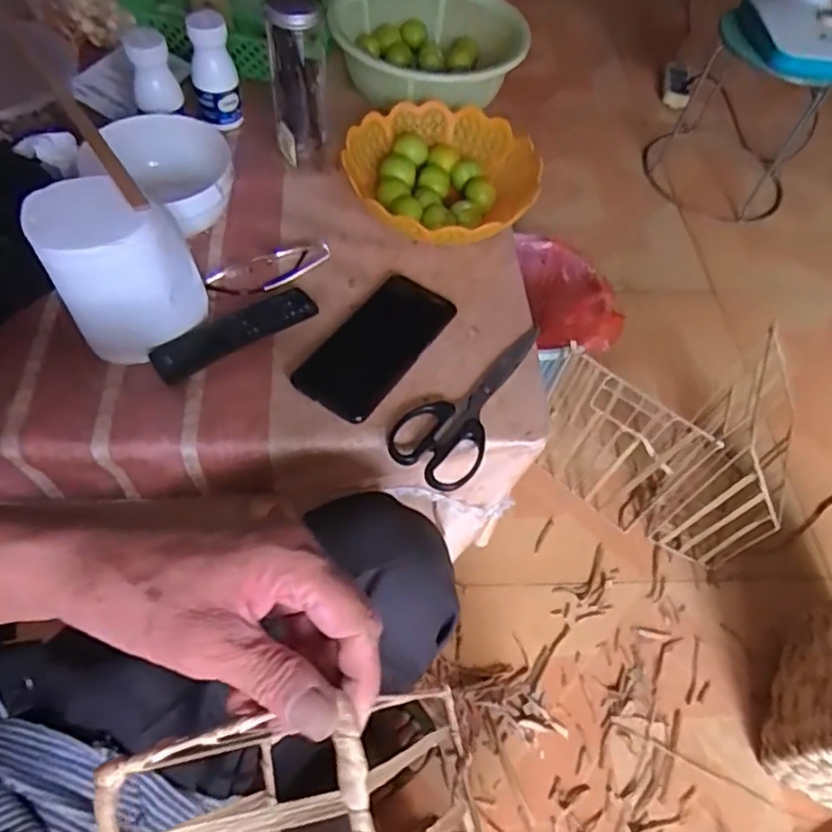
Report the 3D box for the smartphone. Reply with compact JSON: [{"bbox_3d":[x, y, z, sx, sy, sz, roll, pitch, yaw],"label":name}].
[{"bbox_3d":[-0.035,-0.067,0.559,0.078,0.011,0.162,32,60,13],"label":"smartphone"}]

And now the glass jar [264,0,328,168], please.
[{"bbox_3d":[-0.120,-0.335,0.633,0.053,0.163,0.054,1,59,-3],"label":"glass jar"}]

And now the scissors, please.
[{"bbox_3d":[0.051,-0.019,0.540,0.074,0.015,0.187,31,60,13],"label":"scissors"}]

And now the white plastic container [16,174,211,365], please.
[{"bbox_3d":[-0.230,-0.113,0.495,0.101,0.127,0.080,-17,61,-16],"label":"white plastic container"}]

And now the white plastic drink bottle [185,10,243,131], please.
[{"bbox_3d":[-0.218,-0.369,0.667,0.046,0.104,0.038,-4,59,-9],"label":"white plastic drink bottle"}]

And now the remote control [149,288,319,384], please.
[{"bbox_3d":[-0.157,-0.073,0.545,0.146,0.022,0.033,-26,65,-21],"label":"remote control"}]

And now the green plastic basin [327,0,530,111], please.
[{"bbox_3d":[0.013,-0.450,0.775,0.218,0.086,0.218,3,58,-5],"label":"green plastic basin"}]

